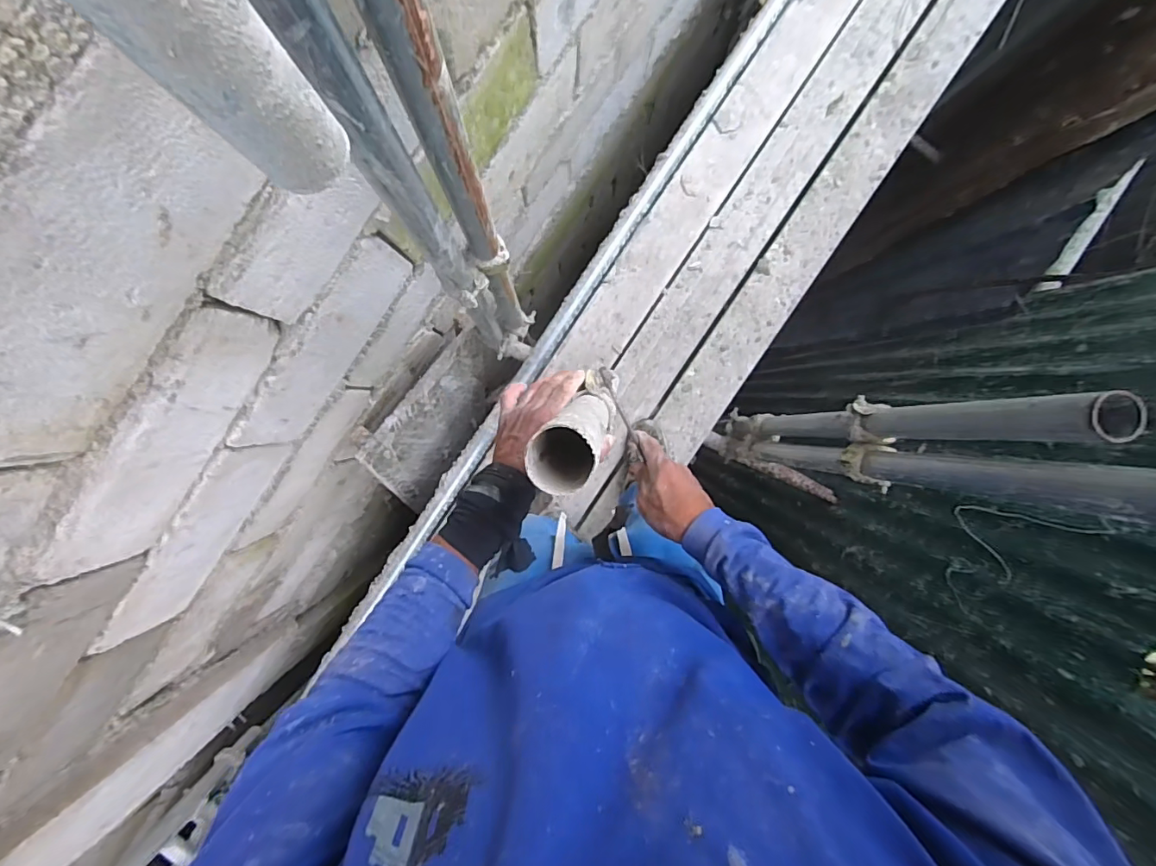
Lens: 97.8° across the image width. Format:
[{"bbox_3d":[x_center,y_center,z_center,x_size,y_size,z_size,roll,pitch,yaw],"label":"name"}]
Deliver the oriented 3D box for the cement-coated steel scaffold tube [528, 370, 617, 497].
[{"bbox_3d":[0.010,-0.011,0.455,0.049,0.269,0.053,36,104,-2],"label":"cement-coated steel scaffold tube"}]

